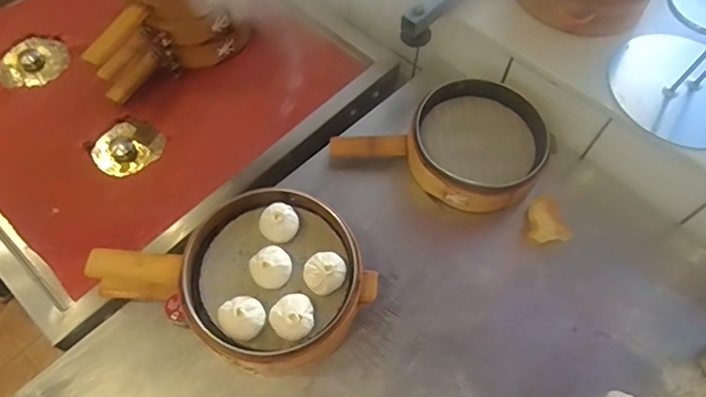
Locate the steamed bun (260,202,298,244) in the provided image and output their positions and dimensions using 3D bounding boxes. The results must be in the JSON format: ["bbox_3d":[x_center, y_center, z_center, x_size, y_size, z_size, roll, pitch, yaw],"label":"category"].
[{"bbox_3d":[-0.081,0.028,0.560,0.041,0.026,0.043,-30,66,-16],"label":"steamed bun"}]

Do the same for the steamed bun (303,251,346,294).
[{"bbox_3d":[-0.030,0.078,0.541,0.044,0.026,0.044,1,61,-1],"label":"steamed bun"}]

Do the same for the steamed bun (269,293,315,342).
[{"bbox_3d":[-0.061,0.123,0.518,0.043,0.030,0.046,-17,63,-11],"label":"steamed bun"}]

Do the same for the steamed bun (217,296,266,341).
[{"bbox_3d":[-0.112,0.122,0.517,0.043,0.034,0.041,1,61,-1],"label":"steamed bun"}]

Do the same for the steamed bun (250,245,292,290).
[{"bbox_3d":[-0.086,0.075,0.541,0.042,0.029,0.040,-25,65,-14],"label":"steamed bun"}]

